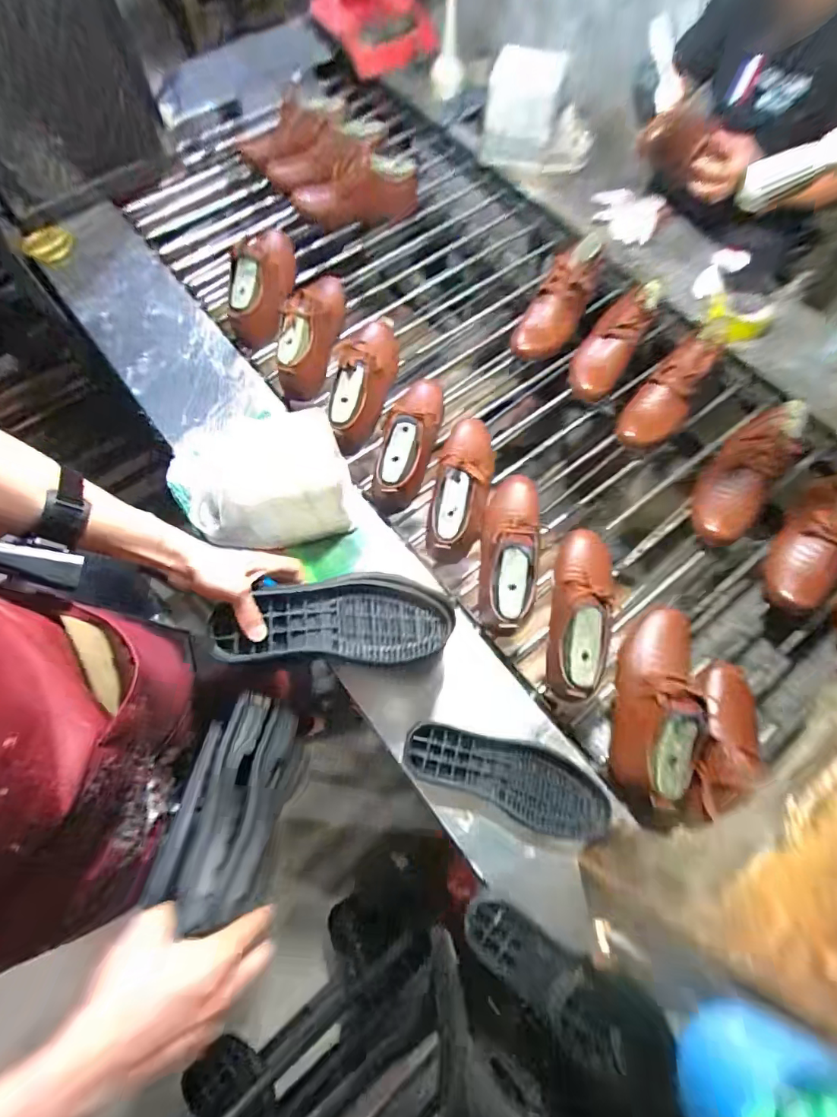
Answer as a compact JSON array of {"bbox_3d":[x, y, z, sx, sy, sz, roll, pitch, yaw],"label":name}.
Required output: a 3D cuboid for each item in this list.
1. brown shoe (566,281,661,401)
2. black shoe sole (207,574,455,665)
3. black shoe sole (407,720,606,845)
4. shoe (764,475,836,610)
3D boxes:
[{"bbox_3d":[0.375,-0.426,0.951,0.098,0.156,0.240,28,71,10],"label":"brown shoe"},{"bbox_3d":[-0.101,0.078,0.613,0.293,0.036,0.115,-2,68,-15],"label":"black shoe sole"},{"bbox_3d":[0.123,0.300,0.671,0.284,0.017,0.099,17,69,6],"label":"black shoe sole"},{"bbox_3d":[0.676,-0.038,0.821,0.112,0.123,0.257,22,105,8],"label":"shoe"}]

